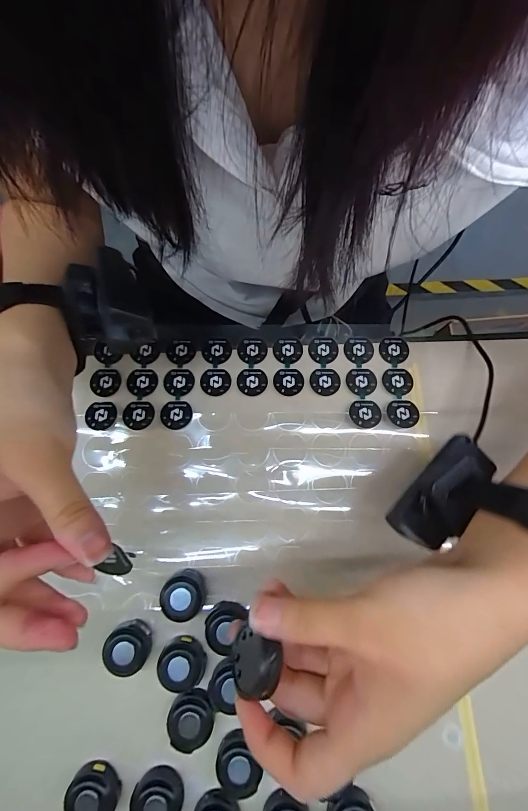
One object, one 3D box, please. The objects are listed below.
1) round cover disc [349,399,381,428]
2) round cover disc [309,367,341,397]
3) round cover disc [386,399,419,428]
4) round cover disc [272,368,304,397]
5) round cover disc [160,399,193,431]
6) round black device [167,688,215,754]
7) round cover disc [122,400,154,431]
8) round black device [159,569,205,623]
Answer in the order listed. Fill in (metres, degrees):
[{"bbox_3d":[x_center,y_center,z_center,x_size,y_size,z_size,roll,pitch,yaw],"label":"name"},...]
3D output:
[{"bbox_3d":[0.078,0.006,0.270,0.023,0.005,0.023,0,77,0],"label":"round cover disc"},{"bbox_3d":[0.049,-0.019,0.278,0.024,0.004,0.024,0,77,0],"label":"round cover disc"},{"bbox_3d":[0.107,0.006,0.271,0.024,0.004,0.023,-2,66,4],"label":"round cover disc"},{"bbox_3d":[0.019,-0.019,0.278,0.024,0.004,0.023,0,77,0],"label":"round cover disc"},{"bbox_3d":[-0.067,0.007,0.268,0.024,0.004,0.023,0,77,0],"label":"round cover disc"},{"bbox_3d":[-0.047,0.202,0.223,0.027,0.009,0.030,-15,77,-4],"label":"round black device"},{"bbox_3d":[-0.096,0.007,0.267,0.023,0.004,0.022,0,77,0],"label":"round cover disc"},{"bbox_3d":[-0.055,0.130,0.240,0.029,0.014,0.029,0,77,0],"label":"round black device"}]

